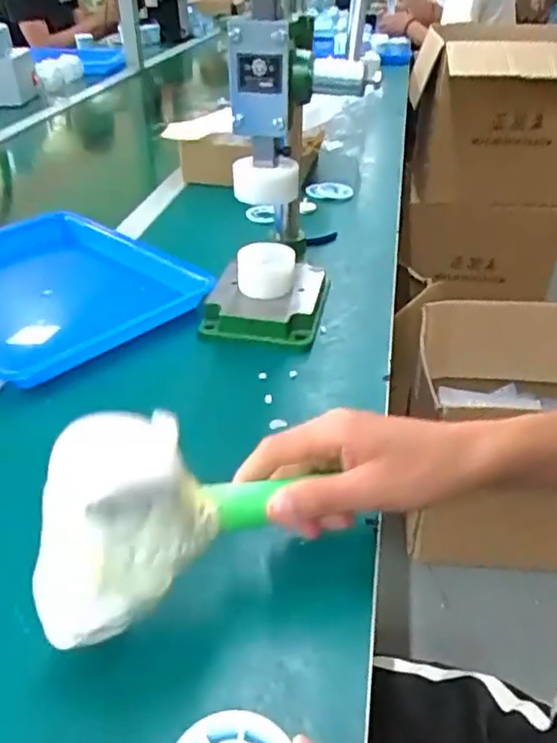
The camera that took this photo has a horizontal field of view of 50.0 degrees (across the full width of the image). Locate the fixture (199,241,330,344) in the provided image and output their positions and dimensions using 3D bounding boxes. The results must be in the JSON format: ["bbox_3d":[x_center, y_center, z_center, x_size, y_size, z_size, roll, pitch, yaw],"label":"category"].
[{"bbox_3d":[-0.010,-0.089,0.645,0.118,0.078,0.129,7,37,10],"label":"fixture"}]

